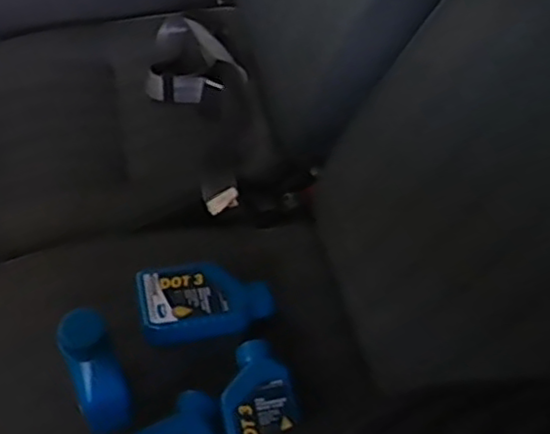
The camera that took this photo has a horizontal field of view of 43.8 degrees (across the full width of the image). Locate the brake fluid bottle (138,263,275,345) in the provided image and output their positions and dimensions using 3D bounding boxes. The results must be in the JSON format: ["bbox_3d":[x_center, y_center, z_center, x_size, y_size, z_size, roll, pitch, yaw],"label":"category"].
[{"bbox_3d":[-0.077,0.097,0.760,0.147,0.045,0.081,0,62,-18],"label":"brake fluid bottle"}]

